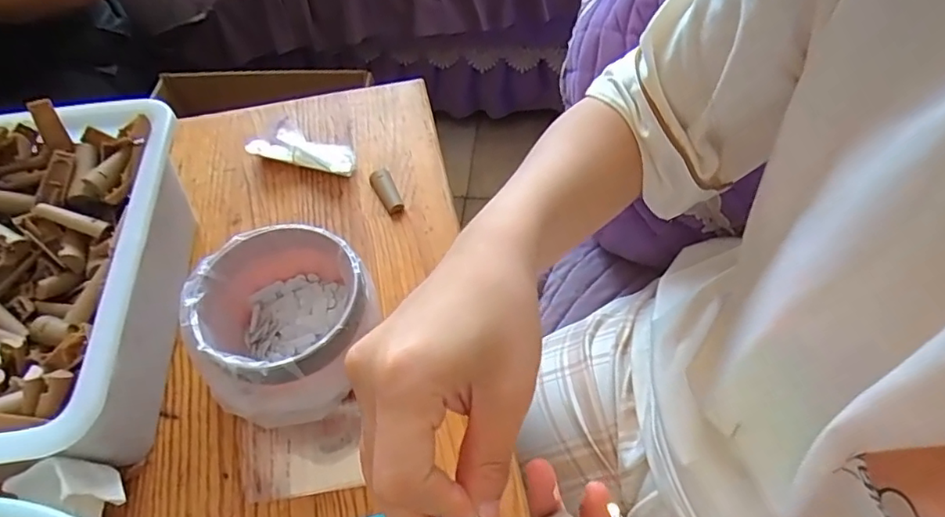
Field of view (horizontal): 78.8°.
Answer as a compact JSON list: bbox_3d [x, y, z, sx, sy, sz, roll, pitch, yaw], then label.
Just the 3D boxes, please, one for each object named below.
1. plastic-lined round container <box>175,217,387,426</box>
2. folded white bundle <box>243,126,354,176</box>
[{"bbox_3d":[-0.131,0.049,0.422,0.117,0.085,0.119,-2,54,3],"label":"plastic-lined round container"},{"bbox_3d":[-0.165,-0.106,0.566,0.101,0.026,0.036,8,55,10],"label":"folded white bundle"}]

